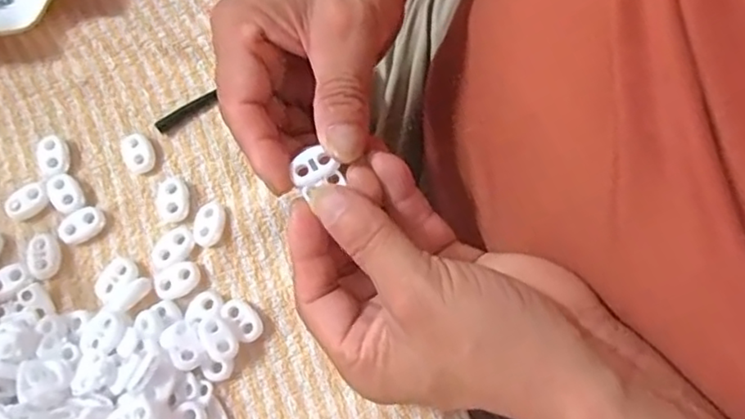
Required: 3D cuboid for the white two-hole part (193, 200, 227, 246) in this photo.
[{"bbox_3d":[-0.081,0.007,0.311,0.015,0.005,0.022,12,72,6],"label":"white two-hole part"}]

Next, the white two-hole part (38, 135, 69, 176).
[{"bbox_3d":[-0.165,-0.028,0.326,0.014,0.006,0.021,-8,71,0],"label":"white two-hole part"}]

